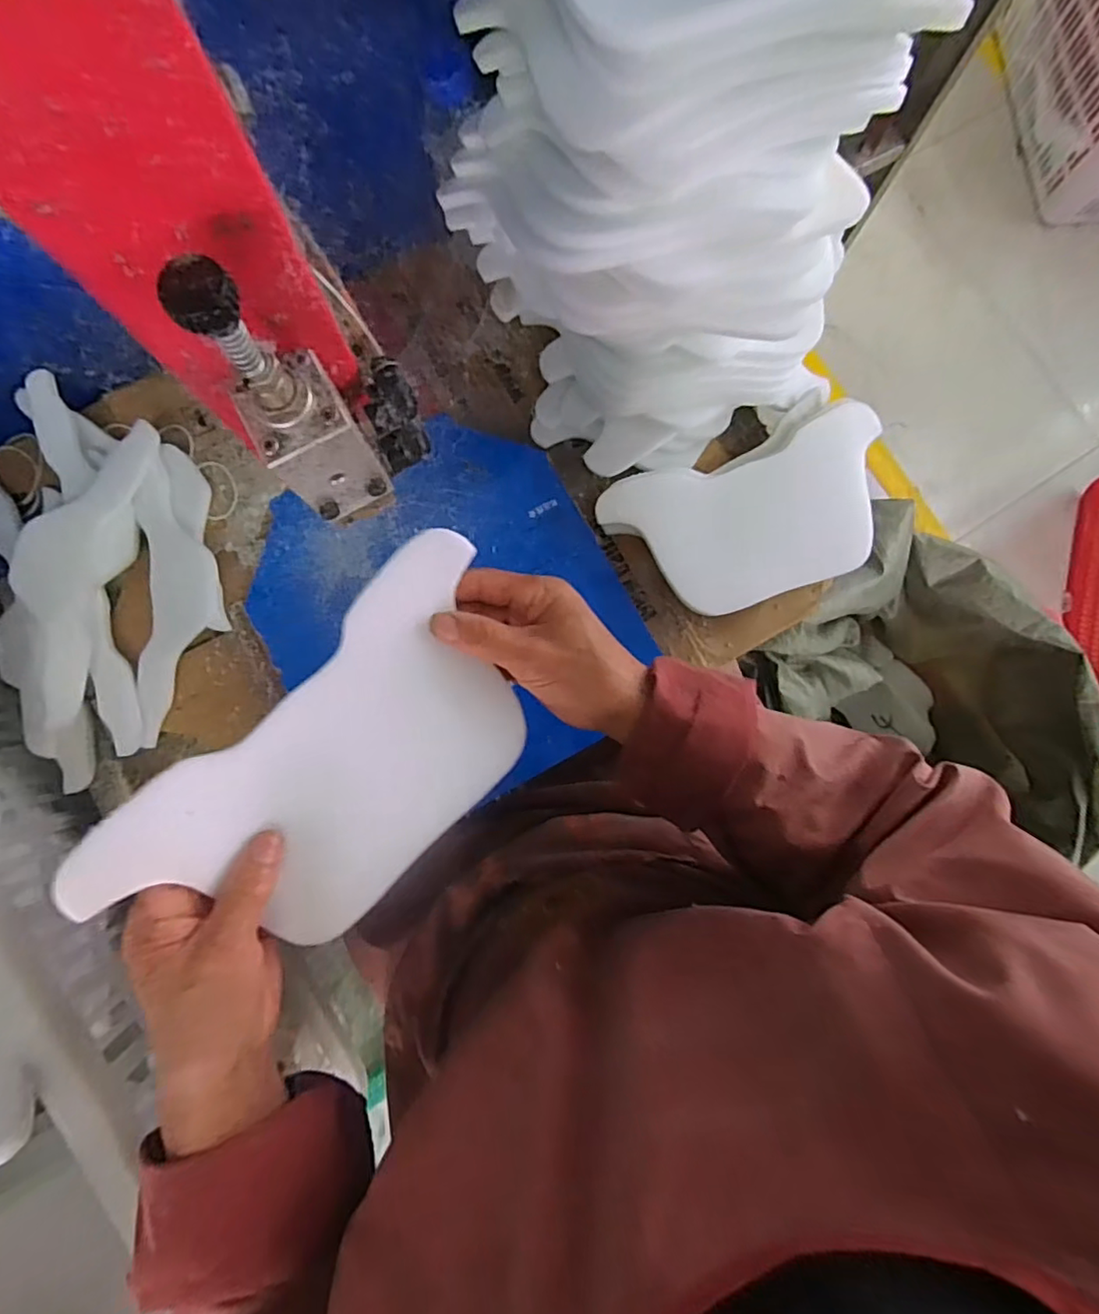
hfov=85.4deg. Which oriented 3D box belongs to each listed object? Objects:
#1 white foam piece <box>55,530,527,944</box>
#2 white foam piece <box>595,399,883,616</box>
[{"bbox_3d":[-0.107,0.052,0.322,0.130,0.068,0.242,44,84,3],"label":"white foam piece"},{"bbox_3d":[0.182,-0.122,0.525,0.242,0.031,0.136,-20,85,-4],"label":"white foam piece"}]

